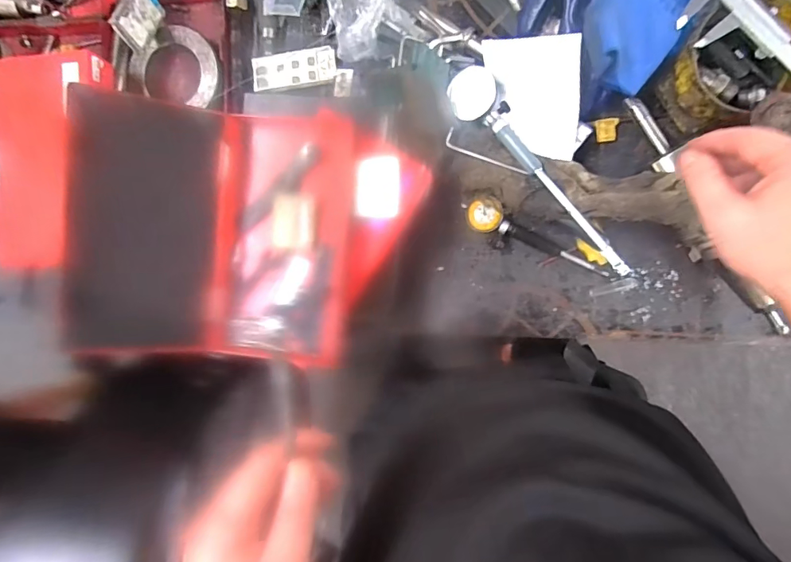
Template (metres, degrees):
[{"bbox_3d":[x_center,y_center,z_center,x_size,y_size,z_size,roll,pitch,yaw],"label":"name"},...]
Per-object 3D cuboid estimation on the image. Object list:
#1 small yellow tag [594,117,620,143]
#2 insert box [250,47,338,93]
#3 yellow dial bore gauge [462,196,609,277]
[{"bbox_3d":[0.230,-0.164,0.483,0.026,0.004,0.026,-7,94,8],"label":"small yellow tag"},{"bbox_3d":[-0.119,-0.249,0.523,0.099,0.007,0.038,-7,94,8],"label":"insert box"},{"bbox_3d":[0.156,-0.048,0.498,0.166,0.018,0.036,26,98,4],"label":"yellow dial bore gauge"}]

